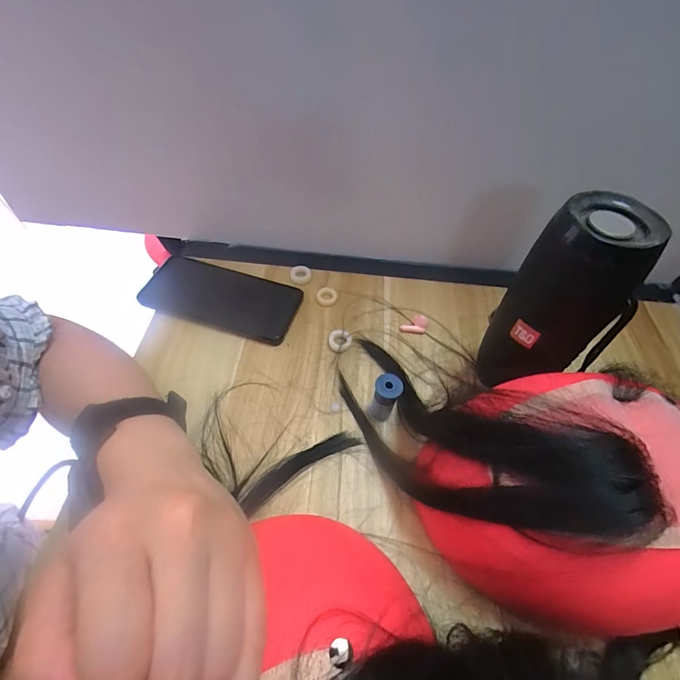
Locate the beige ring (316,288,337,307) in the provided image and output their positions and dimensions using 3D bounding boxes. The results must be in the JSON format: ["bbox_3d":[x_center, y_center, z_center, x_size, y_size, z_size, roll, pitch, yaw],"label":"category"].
[{"bbox_3d":[-0.014,-0.049,0.409,0.023,0.005,0.026,-4,55,-8],"label":"beige ring"}]

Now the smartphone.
[{"bbox_3d":[-0.129,-0.046,0.398,0.163,0.005,0.078,16,55,7],"label":"smartphone"}]

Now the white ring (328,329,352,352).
[{"bbox_3d":[0.000,-0.001,0.374,0.024,0.005,0.024,2,55,-3],"label":"white ring"}]

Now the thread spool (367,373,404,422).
[{"bbox_3d":[0.039,0.050,0.319,0.022,0.050,0.021,2,55,-3],"label":"thread spool"}]

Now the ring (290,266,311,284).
[{"bbox_3d":[-0.045,-0.076,0.423,0.024,0.004,0.025,2,55,-3],"label":"ring"}]

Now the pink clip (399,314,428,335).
[{"bbox_3d":[0.079,-0.017,0.391,0.027,0.013,0.021,20,56,9],"label":"pink clip"}]

